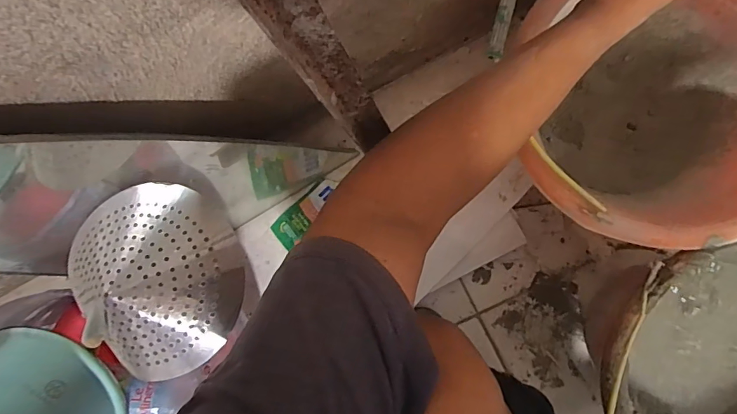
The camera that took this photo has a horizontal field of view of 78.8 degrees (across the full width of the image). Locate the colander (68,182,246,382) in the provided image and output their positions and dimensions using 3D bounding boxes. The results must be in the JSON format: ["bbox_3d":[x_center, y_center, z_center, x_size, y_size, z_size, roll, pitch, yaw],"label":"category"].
[{"bbox_3d":[-0.195,0.065,0.396,0.162,0.047,0.164,0,89,9],"label":"colander"}]

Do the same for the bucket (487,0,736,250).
[{"bbox_3d":[0.282,-0.100,0.492,0.293,0.207,0.267,0,89,9],"label":"bucket"}]

